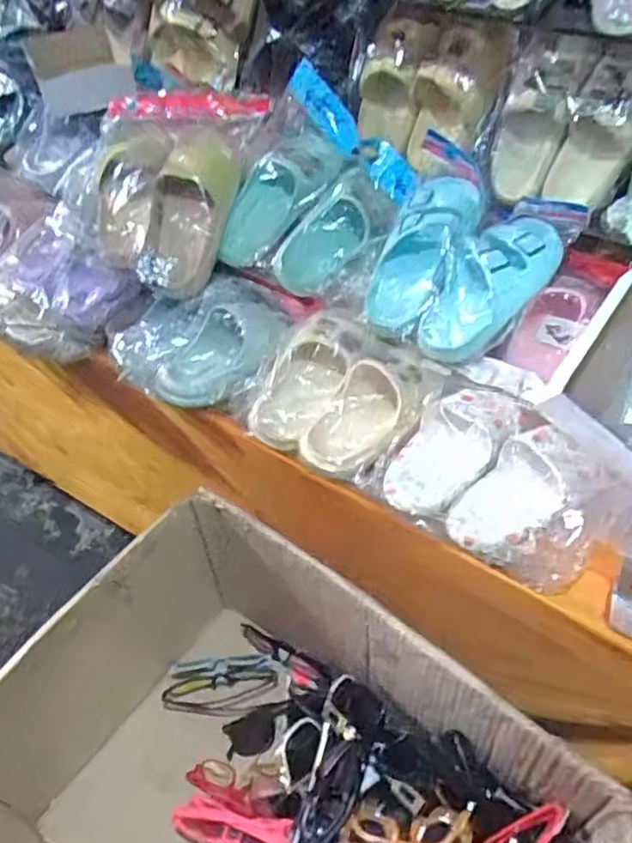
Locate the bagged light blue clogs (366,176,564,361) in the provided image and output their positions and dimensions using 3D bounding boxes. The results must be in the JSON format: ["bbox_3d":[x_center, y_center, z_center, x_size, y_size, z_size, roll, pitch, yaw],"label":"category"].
[{"bbox_3d":[0.191,-0.206,0.886,0.209,0.104,0.216,22,56,20],"label":"bagged light blue clogs"}]

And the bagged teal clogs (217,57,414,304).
[{"bbox_3d":[0.012,-0.348,0.976,0.229,0.133,0.327,18,55,17],"label":"bagged teal clogs"}]

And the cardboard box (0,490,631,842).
[{"bbox_3d":[-0.074,0.360,0.666,0.567,0.277,0.367,33,60,26],"label":"cardboard box"}]

